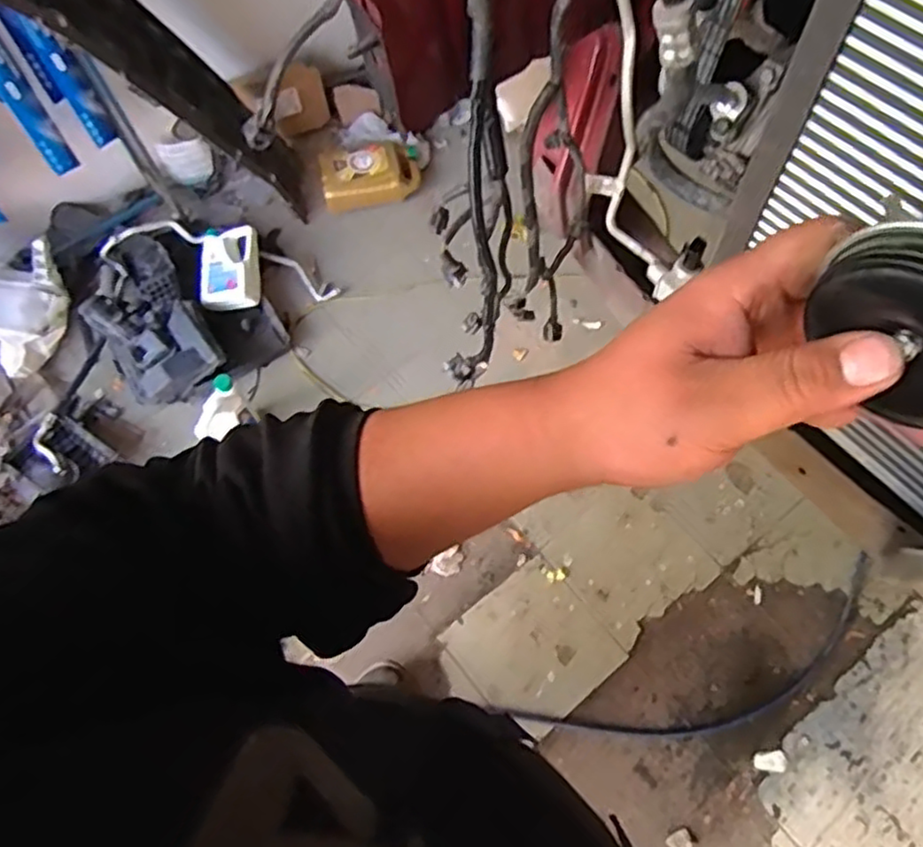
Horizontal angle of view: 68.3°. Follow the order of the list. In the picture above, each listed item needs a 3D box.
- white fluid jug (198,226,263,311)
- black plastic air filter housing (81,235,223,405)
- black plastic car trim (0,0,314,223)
[{"bbox_3d":[-0.615,-0.413,1.815,0.150,0.070,0.229,-5,65,-1],"label":"white fluid jug"},{"bbox_3d":[-0.821,-0.269,1.777,0.250,0.127,0.469,-30,68,-12],"label":"black plastic air filter housing"},{"bbox_3d":[-0.629,-0.755,1.519,0.111,1.050,0.264,-34,68,14],"label":"black plastic car trim"}]

